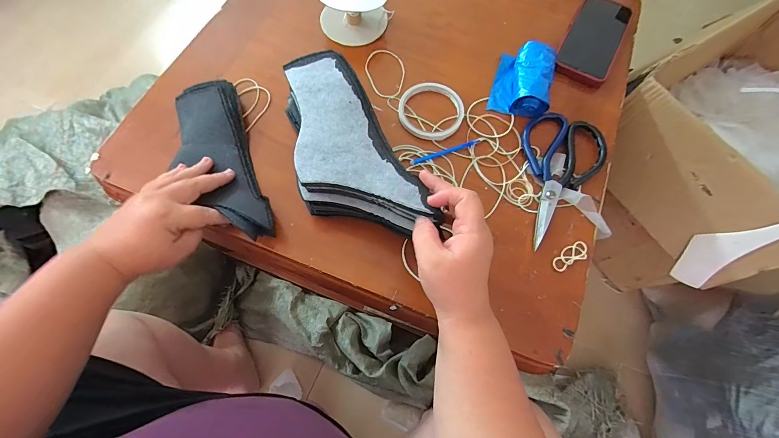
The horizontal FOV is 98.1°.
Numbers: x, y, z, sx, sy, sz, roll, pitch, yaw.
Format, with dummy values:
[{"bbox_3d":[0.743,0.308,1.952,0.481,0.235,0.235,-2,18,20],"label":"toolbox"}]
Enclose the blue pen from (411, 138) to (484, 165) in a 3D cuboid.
[{"bbox_3d":[0.077,-0.091,0.447,0.105,0.004,0.008,-21,70,-8],"label":"blue pen"}]

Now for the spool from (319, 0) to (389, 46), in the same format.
[{"bbox_3d":[-0.053,-0.316,0.501,0.105,0.063,0.087,-4,68,-2],"label":"spool"}]

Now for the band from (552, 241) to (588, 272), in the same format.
[{"bbox_3d":[0.214,0.044,0.402,0.048,0.008,0.023,-23,70,-9],"label":"band"}]

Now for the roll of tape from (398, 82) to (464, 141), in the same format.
[{"bbox_3d":[0.058,-0.151,0.467,0.088,0.009,0.092,0,68,0],"label":"roll of tape"}]

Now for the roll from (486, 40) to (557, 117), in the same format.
[{"bbox_3d":[0.188,-0.198,0.475,0.073,0.037,0.106,16,69,6],"label":"roll"}]

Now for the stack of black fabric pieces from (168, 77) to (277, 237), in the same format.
[{"bbox_3d":[-0.204,-0.071,0.414,0.089,0.034,0.233,-26,69,-10],"label":"stack of black fabric pieces"}]

